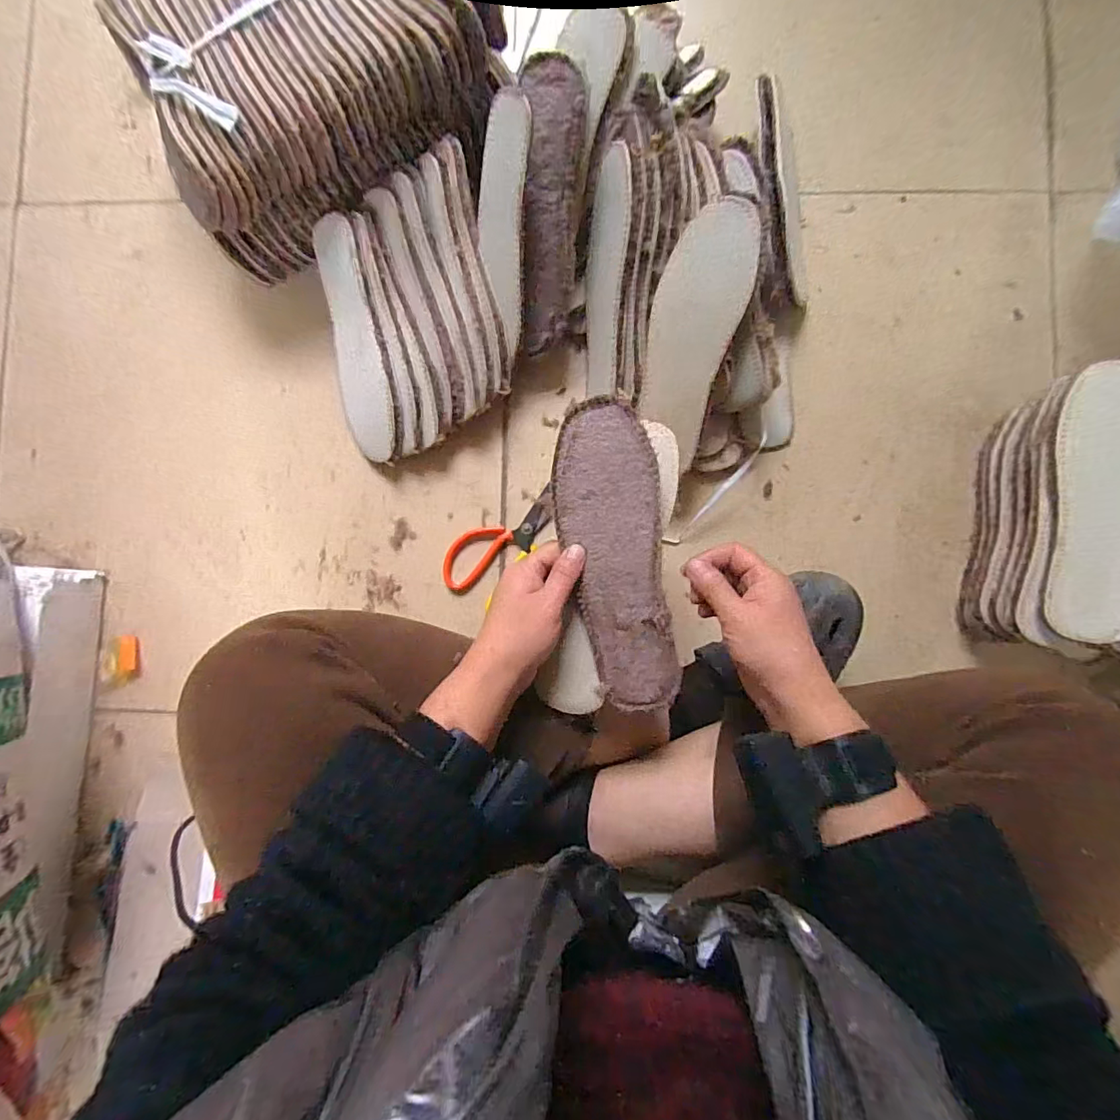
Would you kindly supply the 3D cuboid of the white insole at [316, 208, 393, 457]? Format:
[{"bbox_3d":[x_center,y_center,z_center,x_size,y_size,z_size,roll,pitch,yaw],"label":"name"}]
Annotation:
[{"bbox_3d":[-0.221,-0.227,0.553,0.075,0.012,0.238,-1,103,36],"label":"white insole"}]

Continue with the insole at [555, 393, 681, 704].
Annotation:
[{"bbox_3d":[0.044,-0.004,0.401,0.078,0.013,0.236,-9,90,3],"label":"insole"}]

